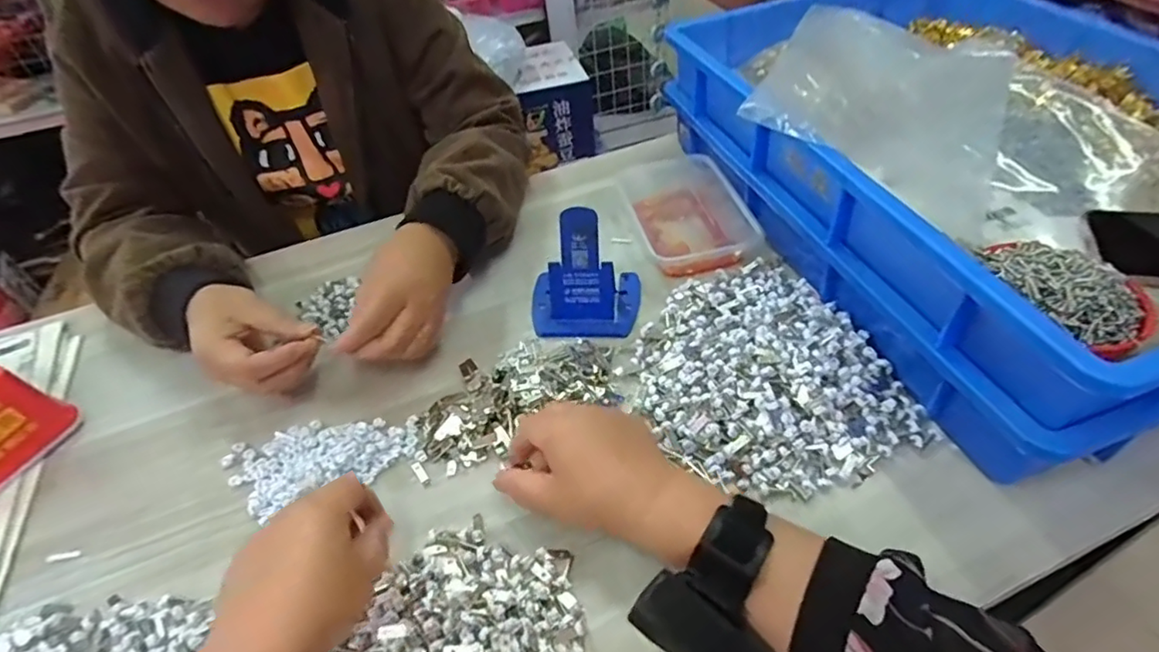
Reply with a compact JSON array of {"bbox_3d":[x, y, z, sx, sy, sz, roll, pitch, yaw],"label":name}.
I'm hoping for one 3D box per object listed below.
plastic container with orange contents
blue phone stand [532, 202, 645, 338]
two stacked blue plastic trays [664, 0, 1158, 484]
[{"bbox_3d":[0.106,-0.127,0.642,0.111,0.041,0.189,-16,47,-8],"label":"plastic container with orange contents"},{"bbox_3d":[0.003,-0.051,0.532,0.104,0.086,0.080,-6,46,2],"label":"blue phone stand"},{"bbox_3d":[0.346,-0.164,0.548,0.370,0.145,0.555,-19,47,-10],"label":"two stacked blue plastic trays"}]

